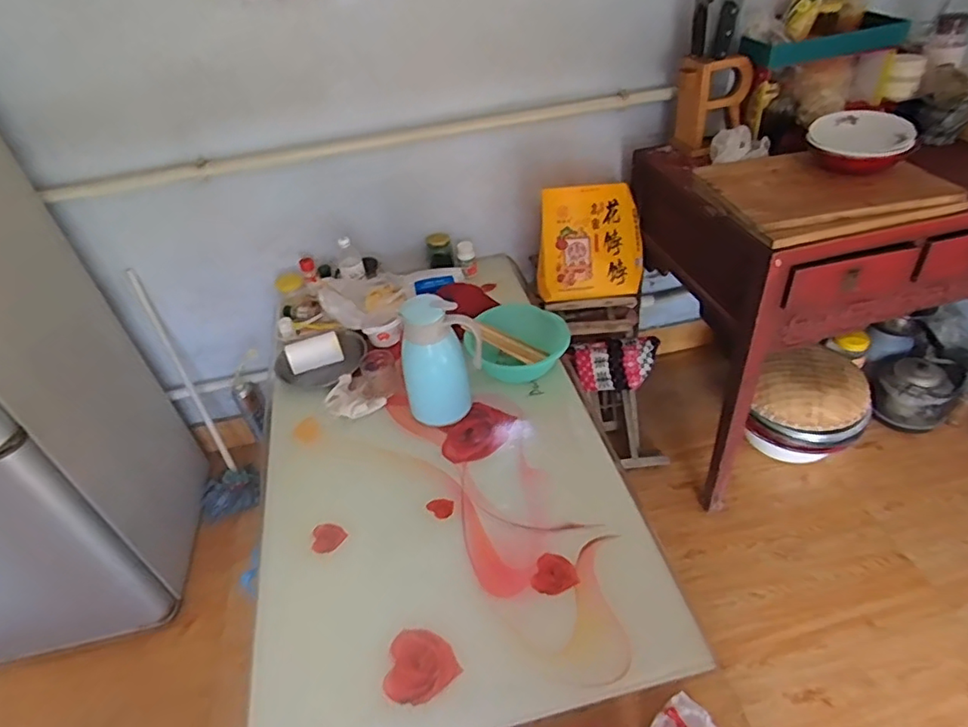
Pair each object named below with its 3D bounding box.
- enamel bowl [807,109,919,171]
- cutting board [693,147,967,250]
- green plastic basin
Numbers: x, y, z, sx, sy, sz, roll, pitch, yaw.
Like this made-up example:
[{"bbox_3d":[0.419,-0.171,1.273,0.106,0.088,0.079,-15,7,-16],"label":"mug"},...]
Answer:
[{"bbox_3d":[0.870,-0.513,1.340,0.203,0.069,0.237,2,41,10],"label":"enamel bowl"},{"bbox_3d":[0.757,-0.408,1.300,0.453,0.056,0.364,-14,49,-2],"label":"cutting board"},{"bbox_3d":[0.088,-0.051,1.436,0.255,0.137,0.255,-4,40,3],"label":"green plastic basin"}]

